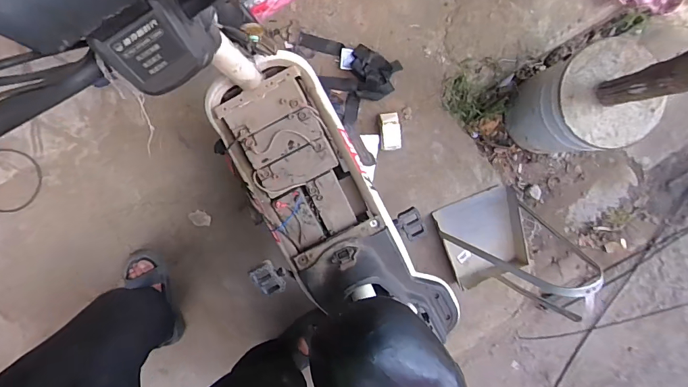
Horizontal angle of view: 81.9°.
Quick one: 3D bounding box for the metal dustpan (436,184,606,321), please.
[{"bbox_3d":[0.477,0.161,1.098,0.268,0.466,0.300,-24,93,-2],"label":"metal dustpan"}]

